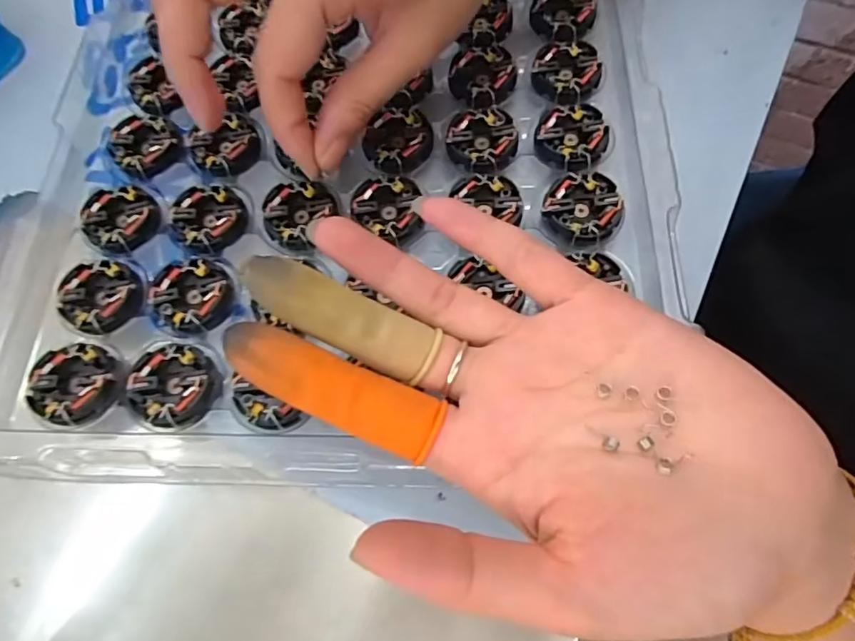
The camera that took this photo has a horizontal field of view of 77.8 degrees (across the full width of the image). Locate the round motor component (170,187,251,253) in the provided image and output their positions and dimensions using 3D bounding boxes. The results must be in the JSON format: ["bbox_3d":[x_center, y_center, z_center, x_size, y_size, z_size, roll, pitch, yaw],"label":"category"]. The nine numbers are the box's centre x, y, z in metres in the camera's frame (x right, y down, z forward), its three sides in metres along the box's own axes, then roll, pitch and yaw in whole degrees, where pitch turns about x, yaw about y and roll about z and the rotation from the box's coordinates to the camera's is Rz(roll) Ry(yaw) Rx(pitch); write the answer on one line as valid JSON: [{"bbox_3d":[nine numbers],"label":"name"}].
[{"bbox_3d":[-0.096,-0.045,0.232,0.030,0.005,0.031,-1,67,3],"label":"round motor component"}]

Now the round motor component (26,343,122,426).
[{"bbox_3d":[-0.137,0.024,0.206,0.031,0.008,0.031,-1,67,3],"label":"round motor component"}]

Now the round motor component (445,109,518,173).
[{"bbox_3d":[0.024,-0.082,0.238,0.030,0.005,0.029,-1,67,3],"label":"round motor component"}]

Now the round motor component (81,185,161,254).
[{"bbox_3d":[-0.136,-0.045,0.235,0.030,0.007,0.030,-1,67,3],"label":"round motor component"}]

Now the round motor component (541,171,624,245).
[{"bbox_3d":[0.065,-0.048,0.221,0.030,0.005,0.032,-1,67,3],"label":"round motor component"}]

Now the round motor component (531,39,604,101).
[{"bbox_3d":[0.066,-0.119,0.250,0.029,0.007,0.030,-1,67,3],"label":"round motor component"}]

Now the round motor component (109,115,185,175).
[{"bbox_3d":[-0.132,-0.083,0.250,0.030,0.007,0.033,-1,67,3],"label":"round motor component"}]

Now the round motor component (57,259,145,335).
[{"bbox_3d":[-0.135,-0.010,0.220,0.034,0.007,0.030,21,70,11],"label":"round motor component"}]

